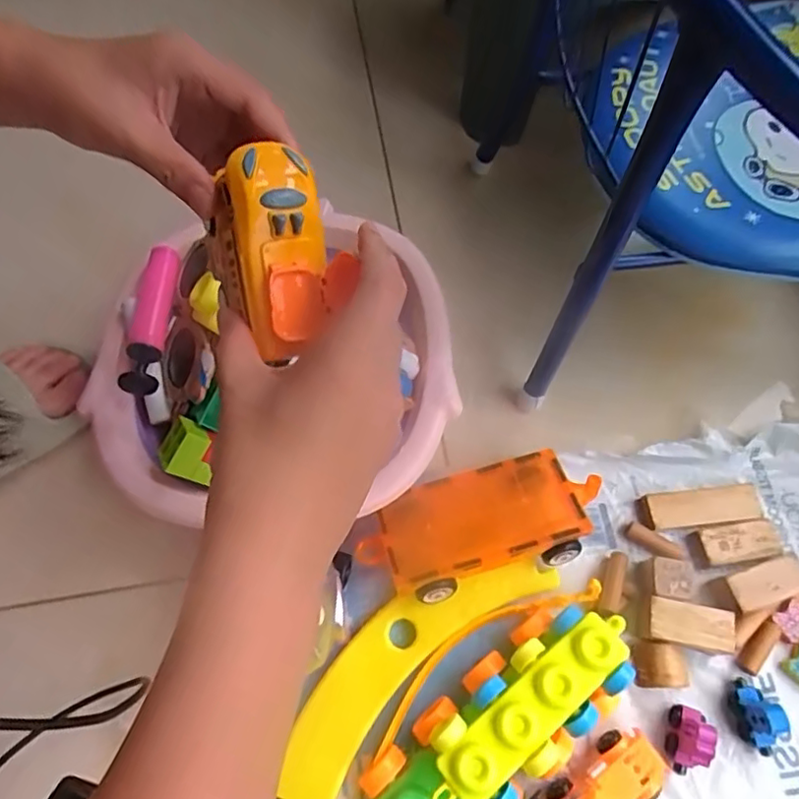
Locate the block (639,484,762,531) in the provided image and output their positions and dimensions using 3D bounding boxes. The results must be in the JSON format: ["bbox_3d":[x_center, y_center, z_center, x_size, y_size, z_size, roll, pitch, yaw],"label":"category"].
[{"bbox_3d":[0.248,0.090,0.494,0.090,0.020,0.029,-5,67,-1],"label":"block"}]

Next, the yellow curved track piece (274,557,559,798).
[{"bbox_3d":[0.003,0.194,0.450,0.250,0.023,0.071,-41,72,-14],"label":"yellow curved track piece"}]

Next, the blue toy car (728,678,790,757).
[{"bbox_3d":[0.255,0.225,0.426,0.020,0.042,0.046,6,64,2],"label":"blue toy car"}]

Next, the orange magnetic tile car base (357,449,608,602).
[{"bbox_3d":[0.065,0.098,0.466,0.177,0.046,0.082,-14,65,-8],"label":"orange magnetic tile car base"}]

